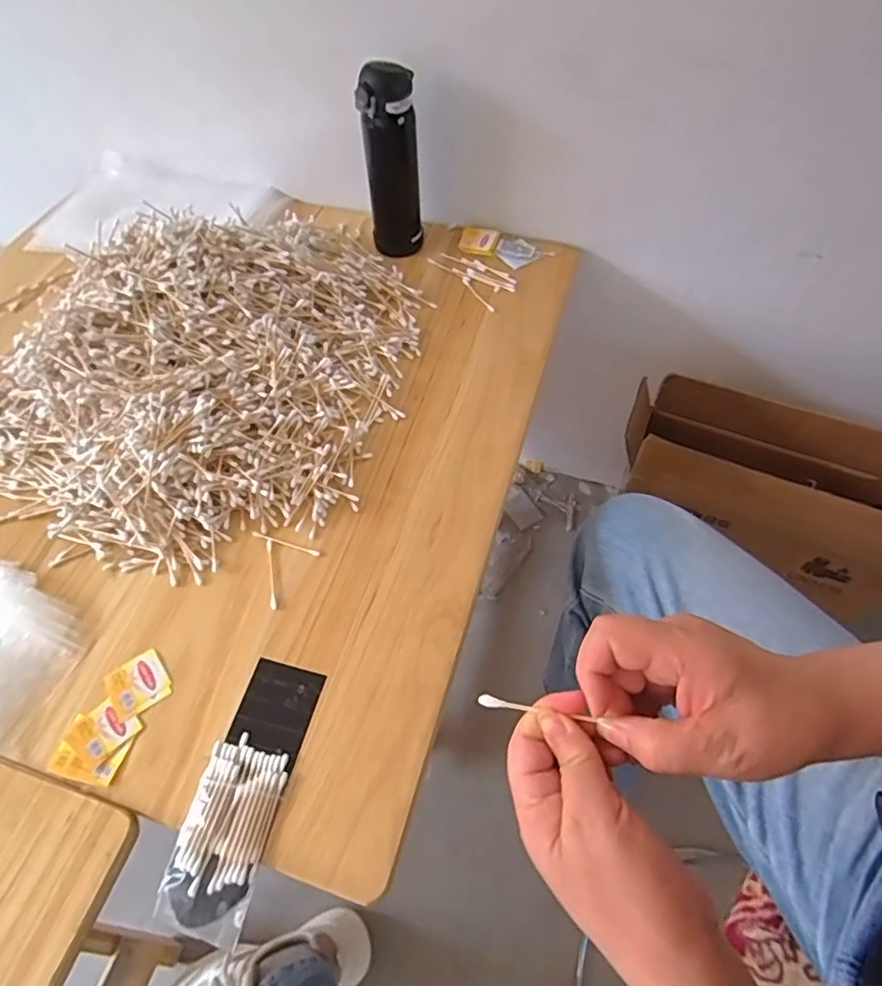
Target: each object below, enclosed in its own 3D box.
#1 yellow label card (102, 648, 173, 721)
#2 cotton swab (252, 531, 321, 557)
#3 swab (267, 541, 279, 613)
[{"bbox_3d":[-0.250,0.157,0.486,0.045,0.004,0.045,-33,62,-20],"label":"yellow label card"},{"bbox_3d":[-0.146,0.047,0.554,0.070,0.004,0.006,16,58,11],"label":"cotton swab"},{"bbox_3d":[-0.154,0.074,0.537,0.007,0.004,0.070,-11,57,-7],"label":"swab"}]

